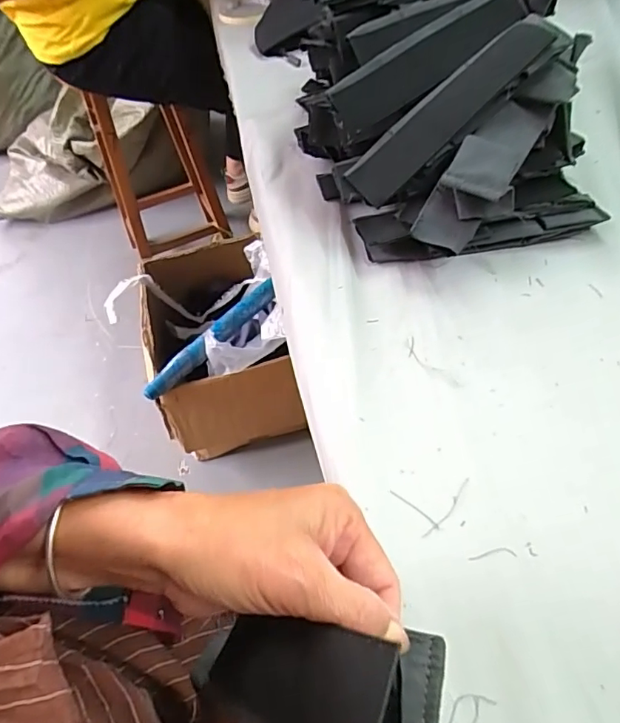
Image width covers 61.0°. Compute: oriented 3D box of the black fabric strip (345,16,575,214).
[{"bbox_3d":[0.116,-0.206,0.432,0.196,0.019,0.045,-41,55,7],"label":"black fabric strip"}]

